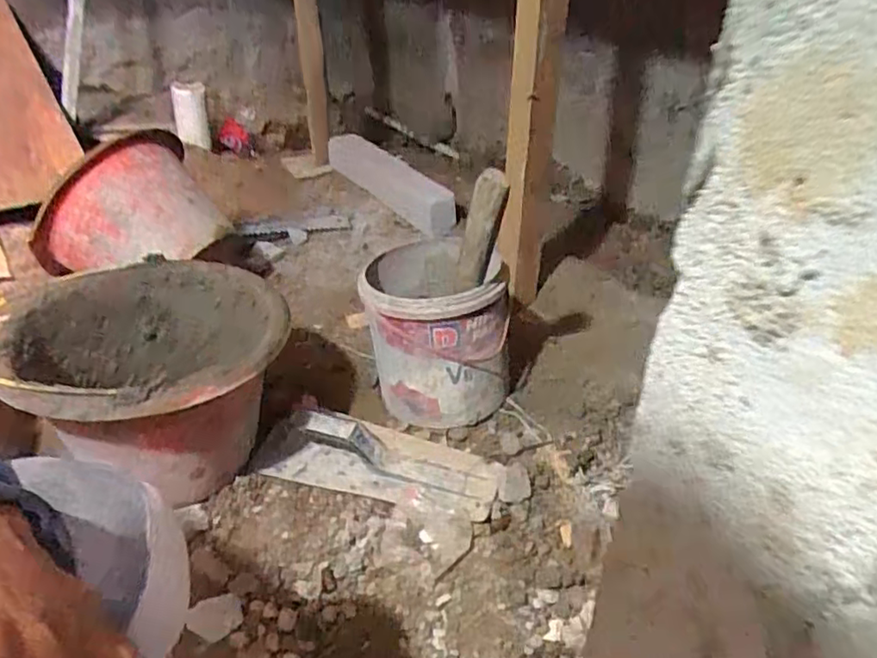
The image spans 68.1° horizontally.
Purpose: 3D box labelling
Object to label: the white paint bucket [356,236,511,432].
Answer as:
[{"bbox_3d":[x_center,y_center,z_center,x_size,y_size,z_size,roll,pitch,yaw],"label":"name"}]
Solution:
[{"bbox_3d":[0.000,-0.008,0.857,0.186,0.204,0.200,4,37,3],"label":"white paint bucket"}]

